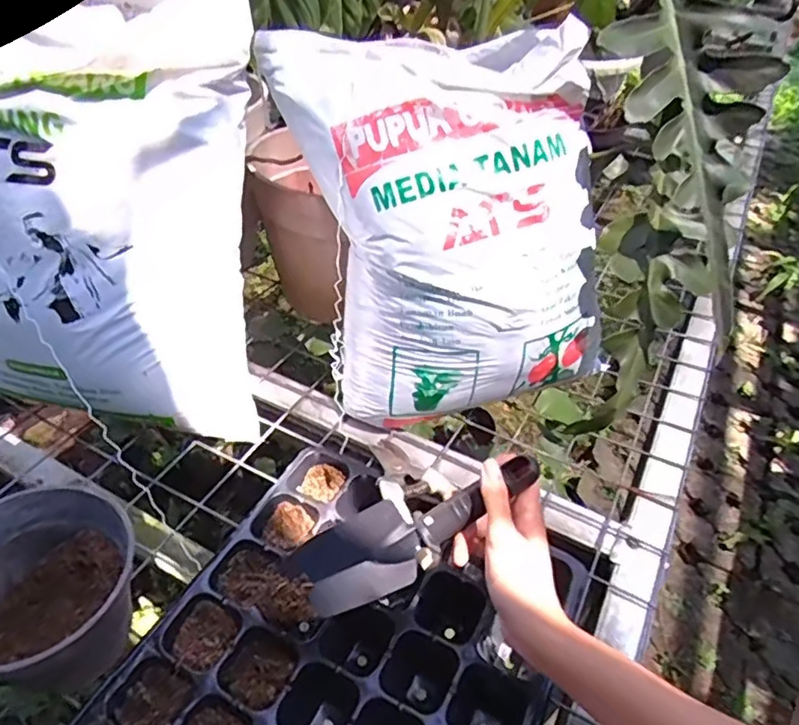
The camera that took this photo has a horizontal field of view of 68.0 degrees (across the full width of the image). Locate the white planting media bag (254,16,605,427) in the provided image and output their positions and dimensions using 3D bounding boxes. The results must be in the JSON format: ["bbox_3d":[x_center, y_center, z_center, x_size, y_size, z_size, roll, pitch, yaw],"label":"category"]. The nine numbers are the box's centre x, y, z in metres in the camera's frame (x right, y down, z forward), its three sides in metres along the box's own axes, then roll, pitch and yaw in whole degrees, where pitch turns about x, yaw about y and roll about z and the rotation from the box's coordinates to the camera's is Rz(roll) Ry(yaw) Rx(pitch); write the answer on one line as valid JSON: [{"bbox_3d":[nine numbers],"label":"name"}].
[{"bbox_3d":[0.044,-0.131,0.561,0.234,0.280,0.239,-19,47,-22],"label":"white planting media bag"}]

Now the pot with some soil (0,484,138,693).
[{"bbox_3d":[-0.246,0.167,0.409,0.114,0.098,0.125,2,43,-2],"label":"pot with some soil"}]

